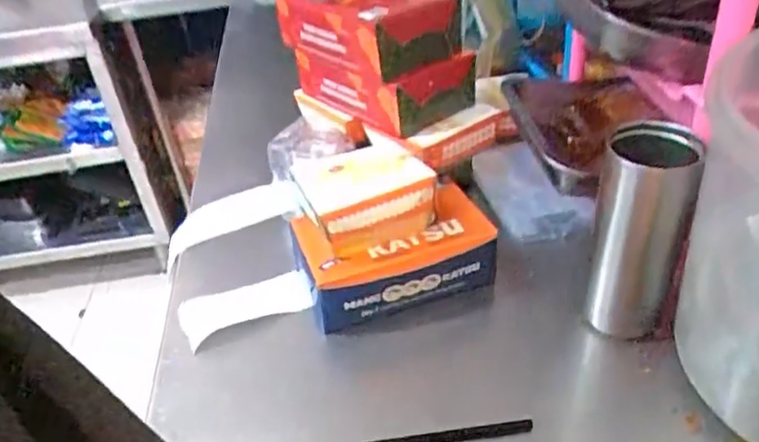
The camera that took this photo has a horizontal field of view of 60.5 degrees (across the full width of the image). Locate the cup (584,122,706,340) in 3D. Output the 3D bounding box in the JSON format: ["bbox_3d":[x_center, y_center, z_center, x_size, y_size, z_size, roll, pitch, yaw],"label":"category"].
[{"bbox_3d":[0.216,0.012,0.543,0.066,0.179,0.057,10,39,22],"label":"cup"}]

